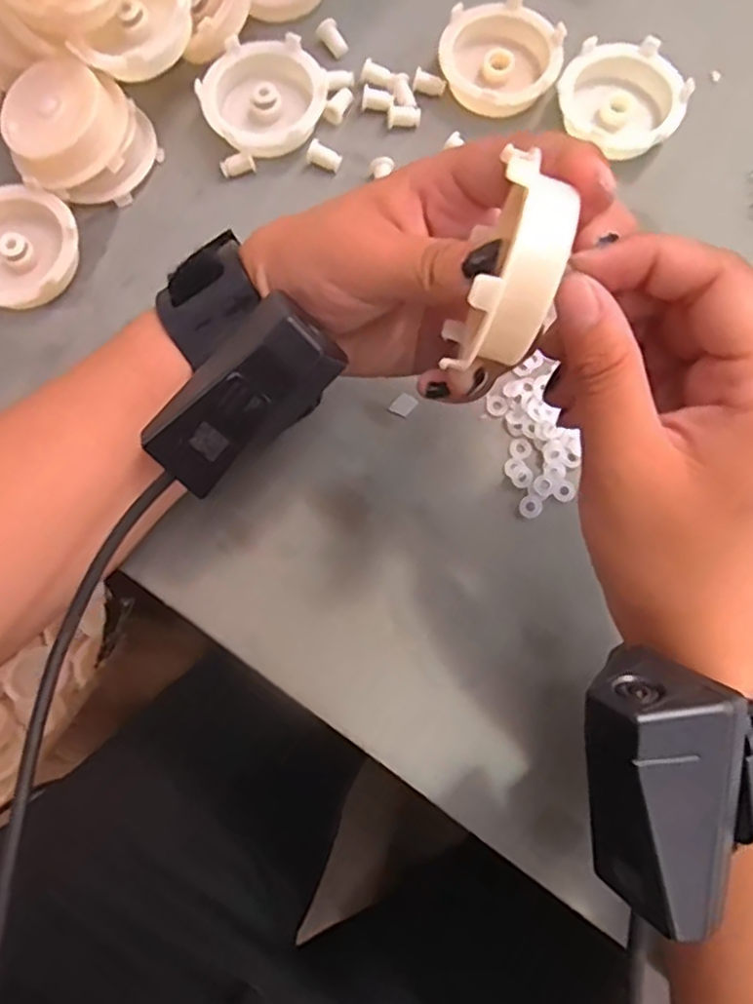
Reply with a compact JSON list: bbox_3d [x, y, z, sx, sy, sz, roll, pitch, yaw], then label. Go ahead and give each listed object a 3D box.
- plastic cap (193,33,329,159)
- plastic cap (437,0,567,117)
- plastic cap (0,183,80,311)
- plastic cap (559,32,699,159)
[{"bbox_3d":[-0.055,-0.196,0.322,0.058,0.015,0.057,0,77,0],"label":"plastic cap"},{"bbox_3d":[0.061,-0.218,0.325,0.057,0.015,0.051,-14,78,-3],"label":"plastic cap"},{"bbox_3d":[-0.166,-0.116,0.306,0.059,0.017,0.061,0,77,0],"label":"plastic cap"},{"bbox_3d":[0.119,-0.194,0.320,0.057,0.018,0.051,32,79,7],"label":"plastic cap"}]

